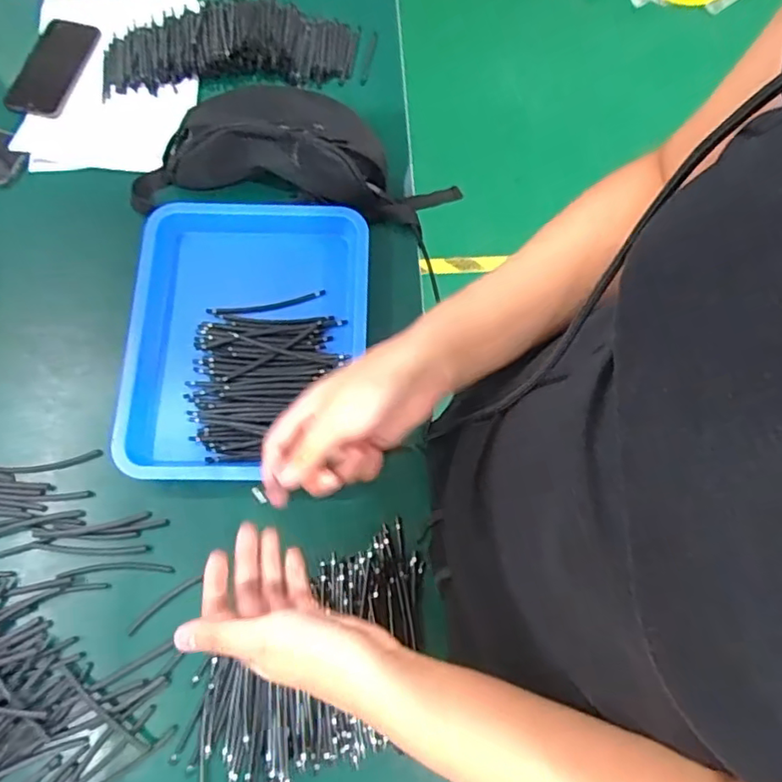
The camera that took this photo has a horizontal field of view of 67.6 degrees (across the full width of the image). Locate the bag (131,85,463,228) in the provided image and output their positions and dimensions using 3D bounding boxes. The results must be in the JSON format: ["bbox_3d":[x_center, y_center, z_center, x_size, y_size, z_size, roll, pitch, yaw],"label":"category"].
[{"bbox_3d":[-0.117,-0.316,0.732,0.402,0.077,0.186,2,72,-2],"label":"bag"}]

